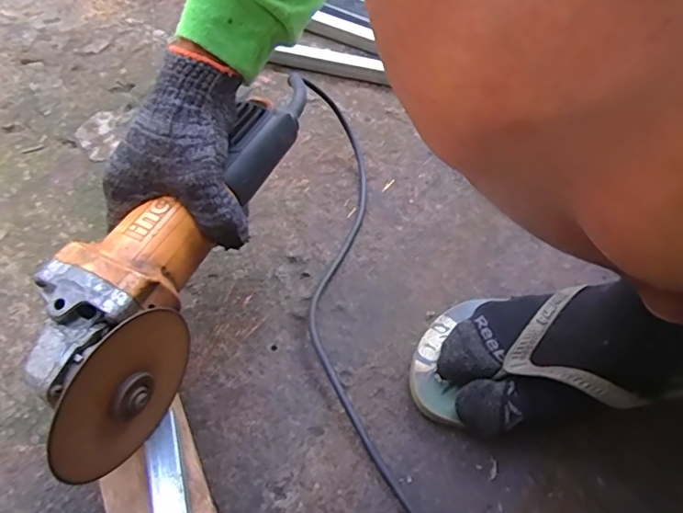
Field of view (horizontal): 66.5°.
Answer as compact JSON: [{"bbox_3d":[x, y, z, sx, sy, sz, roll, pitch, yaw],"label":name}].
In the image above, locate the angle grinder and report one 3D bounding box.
[{"bbox_3d":[-0.109,-0.017,0.361,0.085,0.087,0.316,18,57,9],"label":"angle grinder"}]

